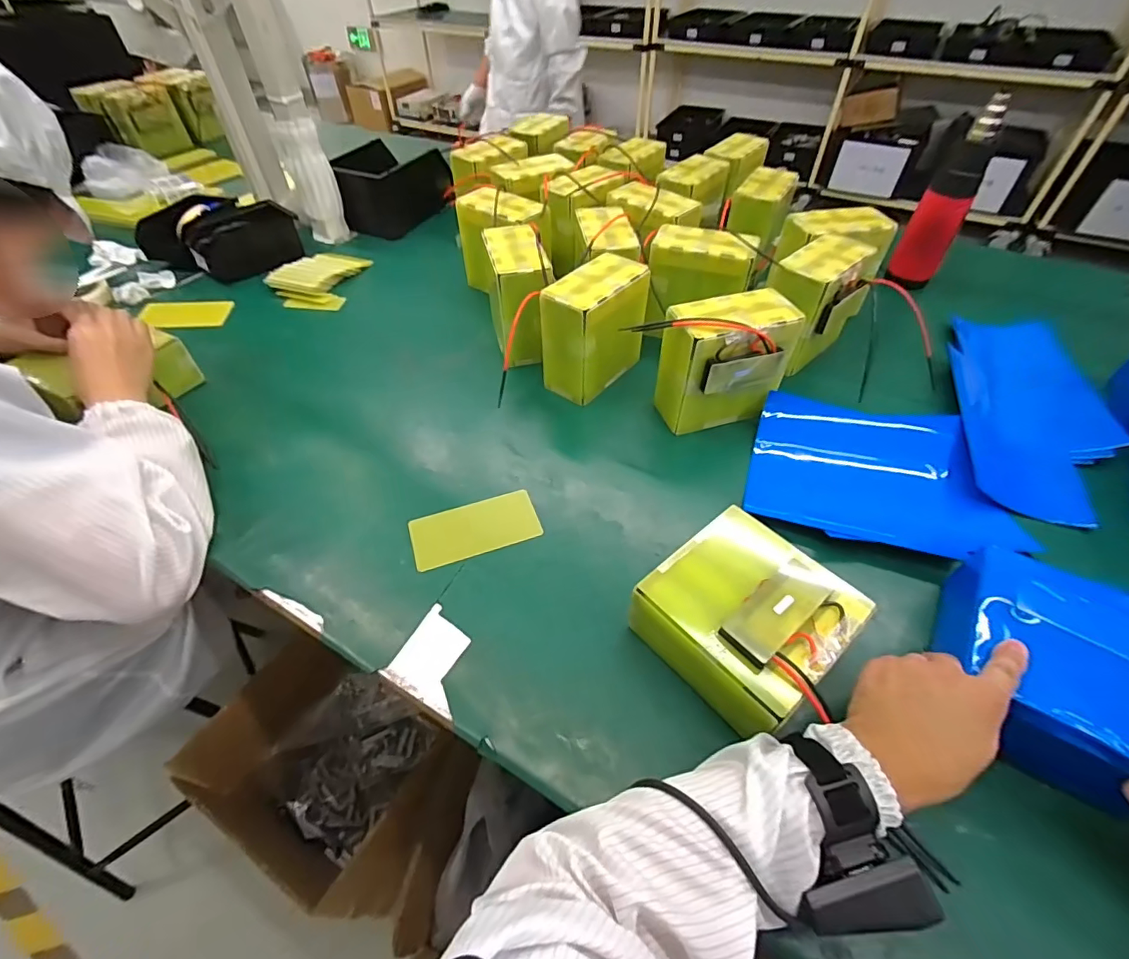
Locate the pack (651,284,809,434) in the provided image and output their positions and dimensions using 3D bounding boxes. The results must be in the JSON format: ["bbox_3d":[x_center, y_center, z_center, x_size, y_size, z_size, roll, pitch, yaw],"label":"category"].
[{"bbox_3d":[0.196,-0.142,0.621,0.147,0.142,0.087,-17,51,-13],"label":"pack"}]

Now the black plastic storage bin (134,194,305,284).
[{"bbox_3d":[-0.637,-0.453,0.934,0.256,0.085,0.198,27,55,22],"label":"black plastic storage bin"}]

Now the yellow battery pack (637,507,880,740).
[{"bbox_3d":[0.154,0.121,0.430,0.150,0.084,0.151,-35,57,-25],"label":"yellow battery pack"}]

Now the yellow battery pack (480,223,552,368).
[{"bbox_3d":[-0.064,-0.268,0.731,0.077,0.143,0.149,-9,50,-7],"label":"yellow battery pack"}]

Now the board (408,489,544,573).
[{"bbox_3d":[-0.099,0.054,0.557,0.137,0.007,0.070,-15,50,-11],"label":"board"}]

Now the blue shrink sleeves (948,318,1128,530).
[{"bbox_3d":[0.605,-0.102,0.646,0.181,0.040,0.387,18,52,16],"label":"blue shrink sleeves"}]

